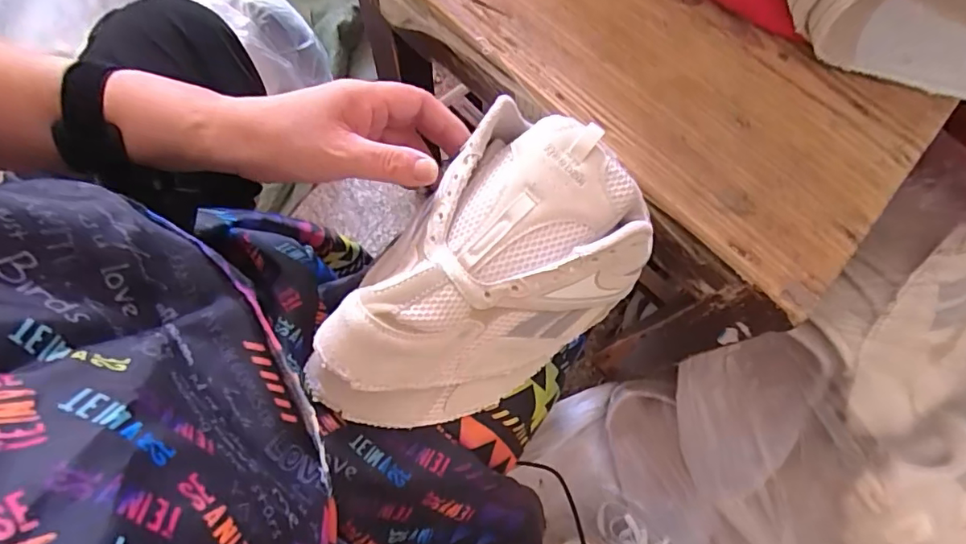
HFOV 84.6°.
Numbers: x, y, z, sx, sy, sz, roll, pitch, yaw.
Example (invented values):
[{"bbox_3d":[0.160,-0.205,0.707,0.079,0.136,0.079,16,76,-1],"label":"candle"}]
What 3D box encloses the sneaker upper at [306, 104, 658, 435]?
[{"bbox_3d":[-0.003,0.013,0.320,0.125,0.075,0.207,41,78,10],"label":"sneaker upper"}]

